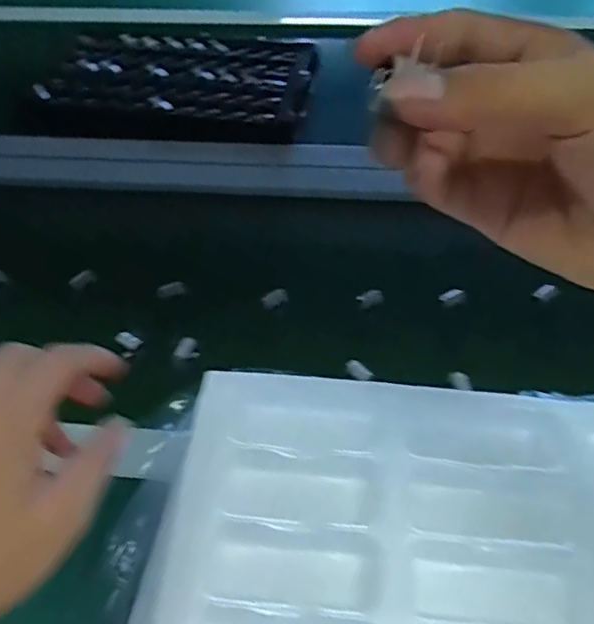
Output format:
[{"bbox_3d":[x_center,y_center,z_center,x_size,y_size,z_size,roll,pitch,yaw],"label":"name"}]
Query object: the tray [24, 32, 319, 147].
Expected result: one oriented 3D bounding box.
[{"bbox_3d":[-0.179,-0.307,0.802,0.373,0.047,0.246,4,52,3],"label":"tray"}]

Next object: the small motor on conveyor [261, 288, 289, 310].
[{"bbox_3d":[-0.020,-0.012,0.565,0.025,0.011,0.014,-34,59,-24],"label":"small motor on conveyor"}]

